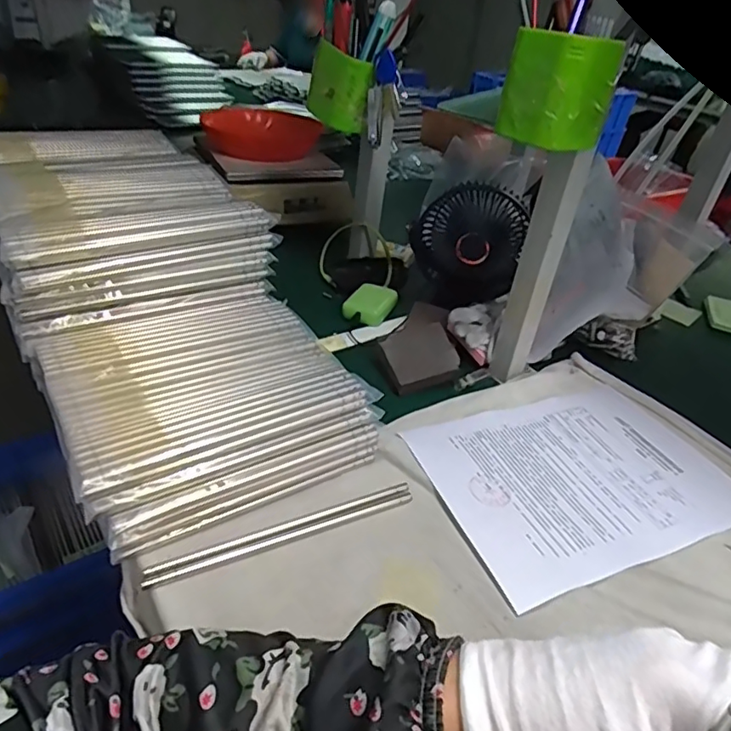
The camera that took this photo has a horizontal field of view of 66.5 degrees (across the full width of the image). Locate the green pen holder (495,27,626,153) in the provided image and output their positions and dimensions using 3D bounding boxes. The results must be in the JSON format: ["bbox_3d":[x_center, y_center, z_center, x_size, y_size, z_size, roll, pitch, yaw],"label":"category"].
[{"bbox_3d":[0.161,-0.231,0.470,0.072,0.079,0.072,-22,43,-36],"label":"green pen holder"}]

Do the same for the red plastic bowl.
[{"bbox_3d":[-0.203,-0.430,1.058,0.189,0.074,0.210,18,35,16],"label":"red plastic bowl"}]

